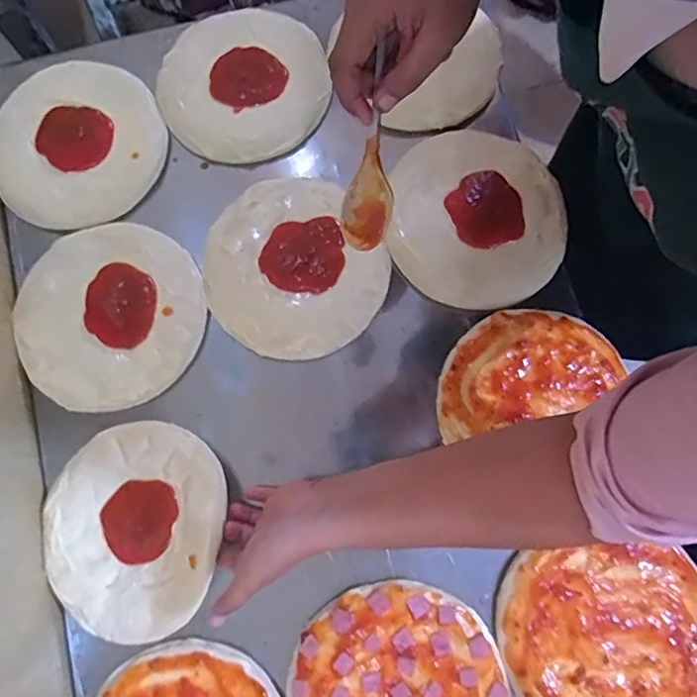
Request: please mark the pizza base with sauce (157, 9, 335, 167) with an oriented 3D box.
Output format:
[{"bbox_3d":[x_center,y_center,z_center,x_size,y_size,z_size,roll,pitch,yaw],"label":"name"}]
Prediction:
[{"bbox_3d":[-0.126,-0.316,0.654,0.192,0.021,0.200,-18,79,-2],"label":"pizza base with sauce"}]

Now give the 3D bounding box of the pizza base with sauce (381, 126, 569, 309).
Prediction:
[{"bbox_3d":[0.141,-0.146,0.606,0.190,0.022,0.201,0,78,1],"label":"pizza base with sauce"}]

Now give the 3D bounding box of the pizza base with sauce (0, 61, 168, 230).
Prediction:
[{"bbox_3d":[-0.307,-0.237,0.631,0.184,0.019,0.190,-21,79,-3],"label":"pizza base with sauce"}]

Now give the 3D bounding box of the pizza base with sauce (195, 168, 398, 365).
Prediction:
[{"bbox_3d":[-0.064,-0.090,0.595,0.180,0.016,0.200,-32,80,-5],"label":"pizza base with sauce"}]

